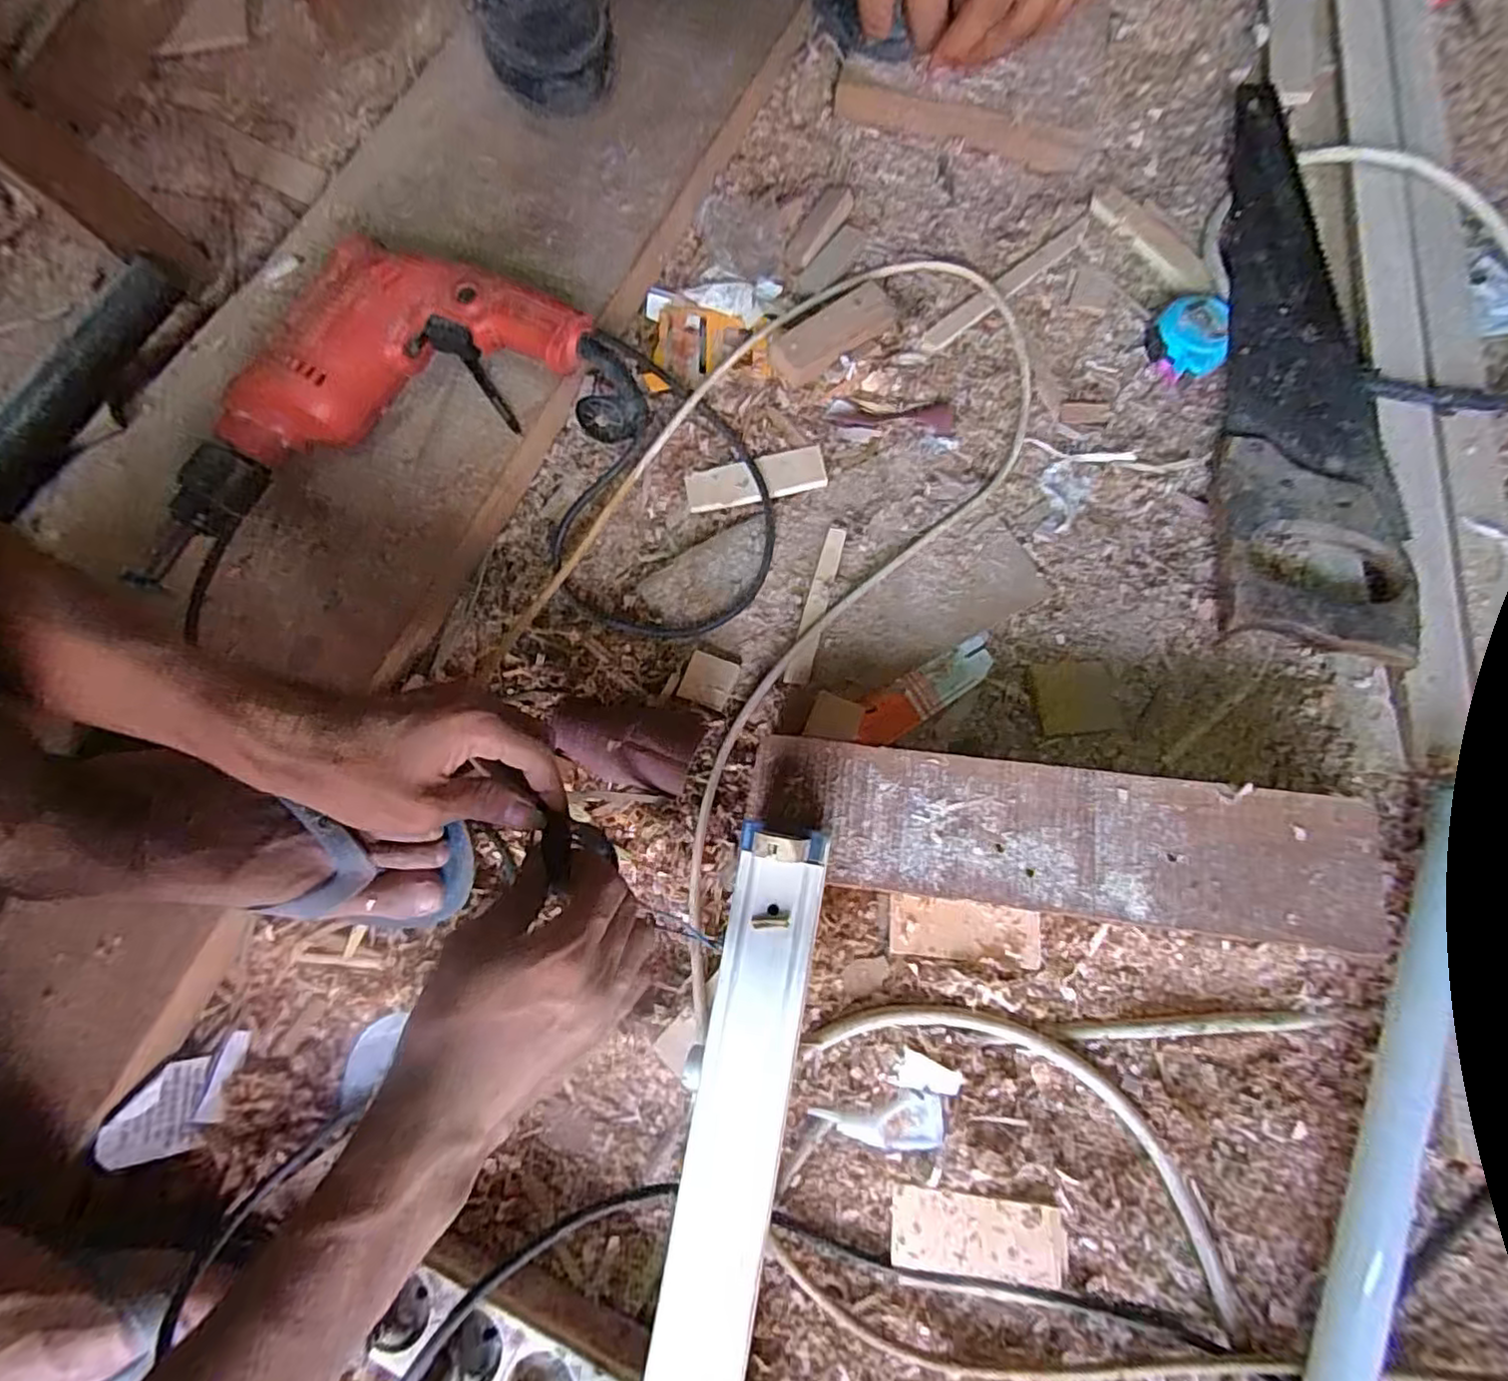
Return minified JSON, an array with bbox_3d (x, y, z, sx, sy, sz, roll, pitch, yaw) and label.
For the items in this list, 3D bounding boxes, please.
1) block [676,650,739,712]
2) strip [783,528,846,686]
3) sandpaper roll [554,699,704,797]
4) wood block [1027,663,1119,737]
[{"bbox_3d":[-0.032,-0.007,0.467,0.036,0.009,0.037,19,76,5],"label":"block"},{"bbox_3d":[0.046,-0.063,0.479,0.017,0.008,0.126,16,76,4],"label":"strip"},{"bbox_3d":[-0.085,0.033,0.442,0.097,0.028,0.056,11,76,3],"label":"sandpaper roll"},{"bbox_3d":[0.224,0.006,0.464,0.056,0.007,0.051,-2,75,0],"label":"wood block"}]

